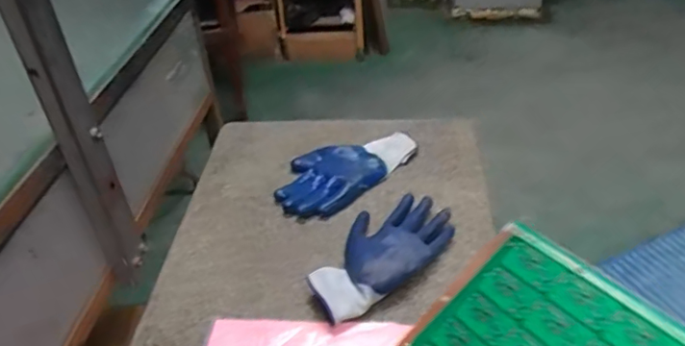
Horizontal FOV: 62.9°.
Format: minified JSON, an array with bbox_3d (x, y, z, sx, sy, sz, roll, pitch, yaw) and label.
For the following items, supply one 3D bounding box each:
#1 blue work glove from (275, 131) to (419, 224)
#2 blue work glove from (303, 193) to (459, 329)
[{"bbox_3d":[0.002,-0.010,0.822,0.230,0.025,0.120,-32,46,-31],"label":"blue work glove"},{"bbox_3d":[0.049,0.095,0.675,0.115,0.037,0.216,25,47,31],"label":"blue work glove"}]

